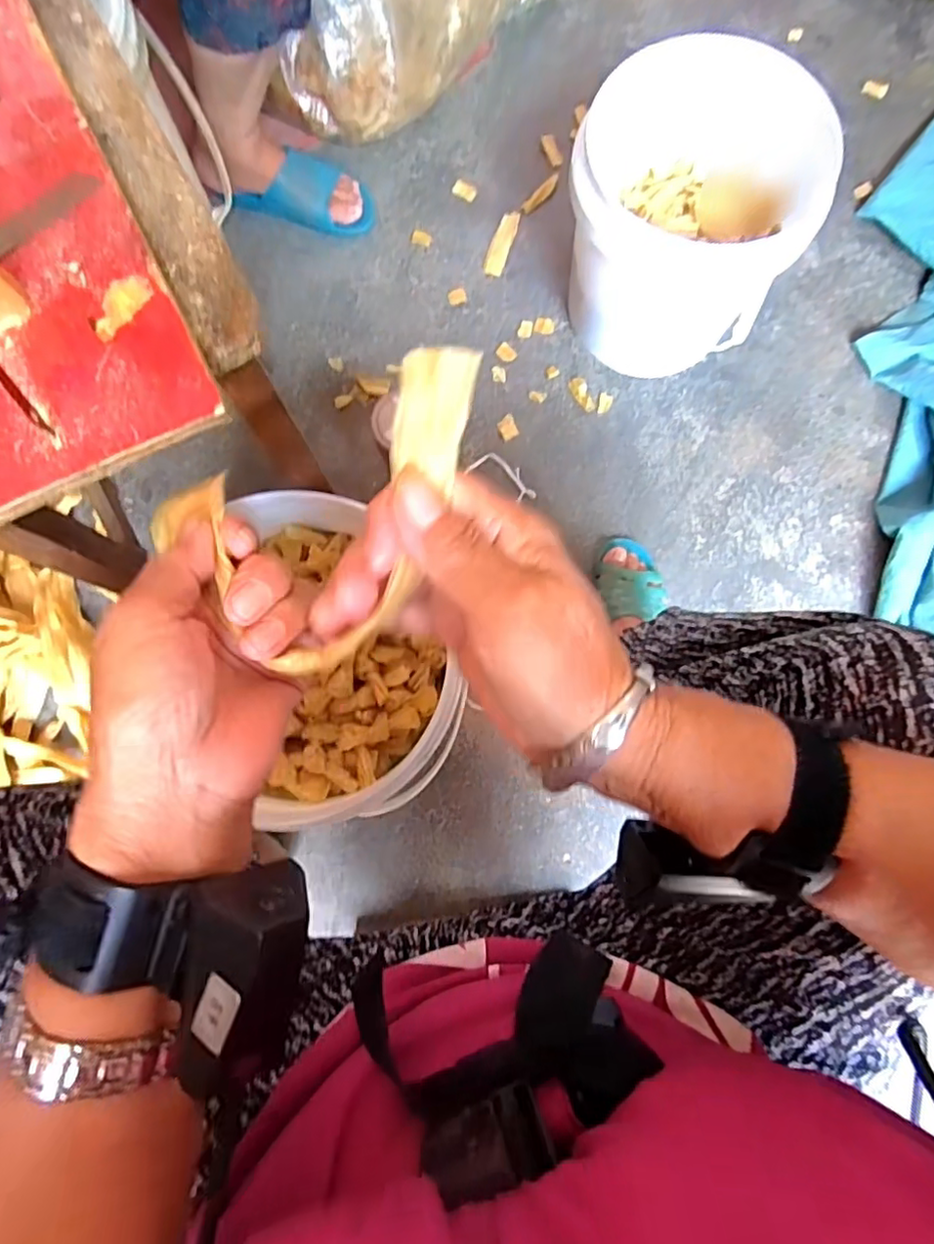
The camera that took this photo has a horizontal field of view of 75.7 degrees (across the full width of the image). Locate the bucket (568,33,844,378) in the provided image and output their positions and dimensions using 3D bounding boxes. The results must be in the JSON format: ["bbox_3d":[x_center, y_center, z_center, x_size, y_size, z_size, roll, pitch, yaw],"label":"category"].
[{"bbox_3d":[0.239,-0.451,0.688,0.244,0.231,0.214,6,81,2],"label":"bucket"}]

